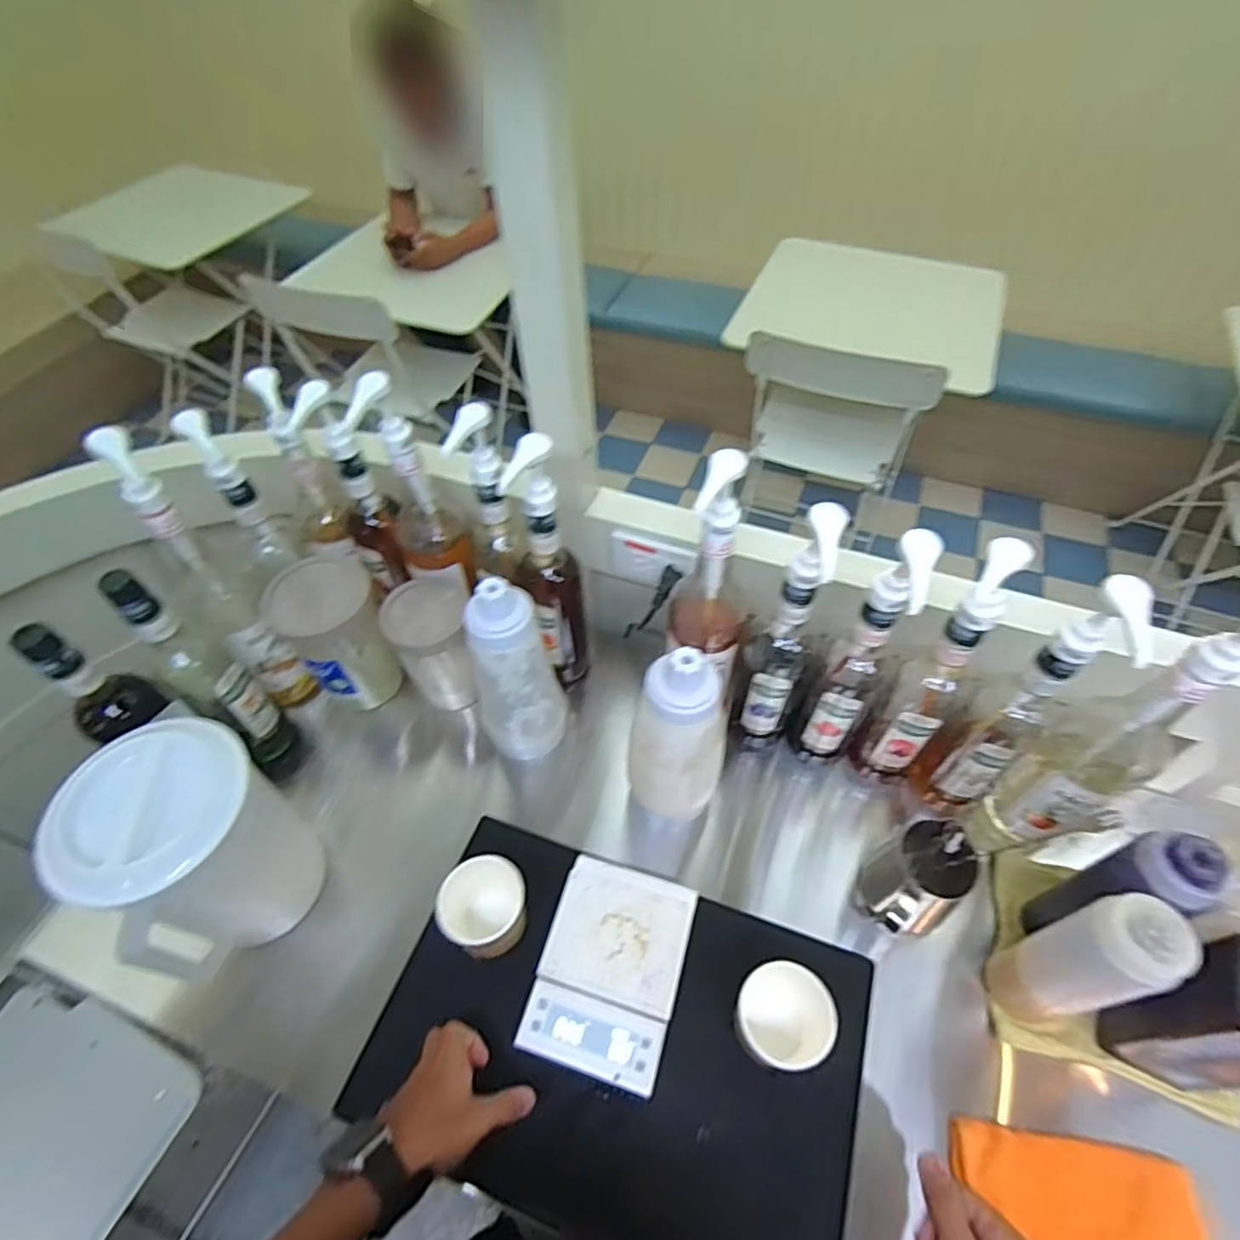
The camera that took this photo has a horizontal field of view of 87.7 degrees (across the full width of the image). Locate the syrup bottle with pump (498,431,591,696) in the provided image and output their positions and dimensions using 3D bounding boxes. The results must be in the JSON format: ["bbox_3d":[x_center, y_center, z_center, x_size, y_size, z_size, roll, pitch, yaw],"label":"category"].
[{"bbox_3d":[-0.083,-0.042,0.745,0.068,0.394,0.070,35,61,24],"label":"syrup bottle with pump"}]

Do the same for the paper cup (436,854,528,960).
[{"bbox_3d":[-0.133,0.287,0.647,0.076,0.073,0.082,-1,53,1],"label":"paper cup"}]

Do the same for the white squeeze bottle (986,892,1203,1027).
[{"bbox_3d":[0.393,0.297,0.554,0.062,0.214,0.071,-8,53,-5],"label":"white squeeze bottle"}]

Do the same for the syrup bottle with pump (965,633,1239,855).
[{"bbox_3d":[0.437,0.125,0.593,0.070,0.413,0.086,-28,57,-18],"label":"syrup bottle with pump"}]

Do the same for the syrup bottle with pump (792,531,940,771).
[{"bbox_3d":[0.235,0.053,0.659,0.065,0.378,0.073,30,59,22],"label":"syrup bottle with pump"}]

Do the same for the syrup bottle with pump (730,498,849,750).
[{"bbox_3d":[0.167,0.043,0.688,0.067,0.399,0.068,21,56,16],"label":"syrup bottle with pump"}]

